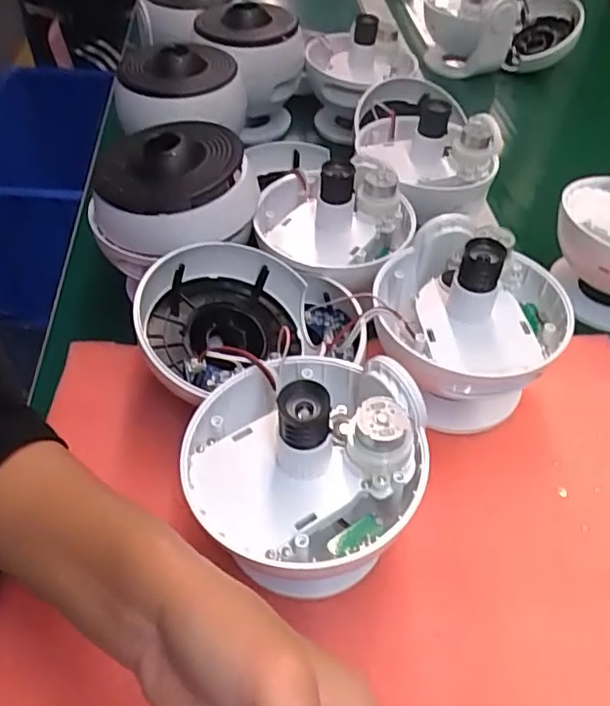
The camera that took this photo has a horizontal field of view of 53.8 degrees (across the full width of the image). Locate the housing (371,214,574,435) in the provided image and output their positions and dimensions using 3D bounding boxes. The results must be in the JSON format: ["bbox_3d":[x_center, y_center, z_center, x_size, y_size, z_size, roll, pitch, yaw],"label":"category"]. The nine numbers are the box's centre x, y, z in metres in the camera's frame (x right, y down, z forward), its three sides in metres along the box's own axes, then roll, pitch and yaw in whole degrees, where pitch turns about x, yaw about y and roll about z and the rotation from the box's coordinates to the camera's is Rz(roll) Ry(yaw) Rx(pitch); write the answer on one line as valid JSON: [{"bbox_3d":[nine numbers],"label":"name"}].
[{"bbox_3d":[0.099,-0.017,0.376,0.115,0.107,0.111,14,50,9],"label":"housing"}]

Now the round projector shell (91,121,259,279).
[{"bbox_3d":[-0.093,-0.115,0.431,0.108,0.060,0.106,1,48,-1],"label":"round projector shell"}]

